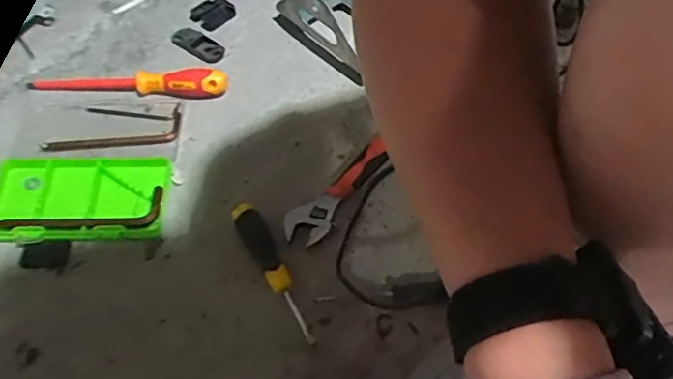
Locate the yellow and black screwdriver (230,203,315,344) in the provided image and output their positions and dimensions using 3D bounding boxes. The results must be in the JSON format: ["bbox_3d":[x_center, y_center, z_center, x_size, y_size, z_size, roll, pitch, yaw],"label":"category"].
[{"bbox_3d":[-0.059,0.077,0.597,0.027,0.025,0.155,-28,57,-17],"label":"yellow and black screwdriver"}]

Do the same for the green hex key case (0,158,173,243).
[{"bbox_3d":[-0.278,0.010,0.649,0.187,0.021,0.097,-3,55,1],"label":"green hex key case"}]

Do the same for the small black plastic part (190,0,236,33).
[{"bbox_3d":[-0.168,-0.241,0.824,0.043,0.016,0.053,36,64,25],"label":"small black plastic part"}]

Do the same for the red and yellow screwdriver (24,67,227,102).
[{"bbox_3d":[-0.255,-0.133,0.741,0.237,0.040,0.030,3,55,5],"label":"red and yellow screwdriver"}]

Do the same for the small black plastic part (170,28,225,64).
[{"bbox_3d":[-0.181,-0.191,0.789,0.084,0.013,0.037,33,63,23],"label":"small black plastic part"}]

